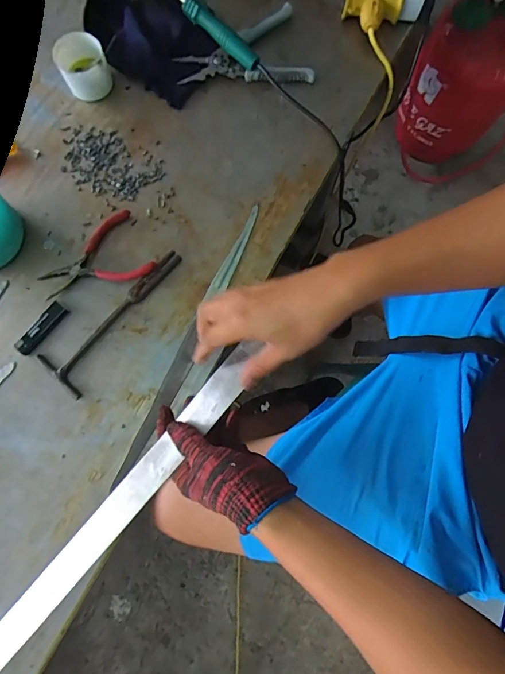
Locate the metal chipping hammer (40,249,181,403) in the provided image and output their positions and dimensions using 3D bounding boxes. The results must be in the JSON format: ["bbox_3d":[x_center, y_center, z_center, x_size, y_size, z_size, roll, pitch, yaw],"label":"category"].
[{"bbox_3d":[-0.182,-0.032,0.534,0.067,0.012,0.221,37,82,6],"label":"metal chipping hammer"}]

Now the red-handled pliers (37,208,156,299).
[{"bbox_3d":[-0.211,-0.101,0.545,0.141,0.018,0.098,-26,81,-5],"label":"red-handled pliers"}]

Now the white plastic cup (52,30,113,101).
[{"bbox_3d":[-0.233,-0.374,0.574,0.064,0.060,0.059,0,80,0],"label":"white plastic cup"}]

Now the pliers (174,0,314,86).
[{"bbox_3d":[-0.012,-0.401,0.598,0.185,0.029,0.115,-21,81,-4],"label":"pliers"}]

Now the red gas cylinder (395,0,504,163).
[{"bbox_3d":[0.615,-0.751,1.148,0.276,0.520,0.250,32,81,5],"label":"red gas cylinder"}]

